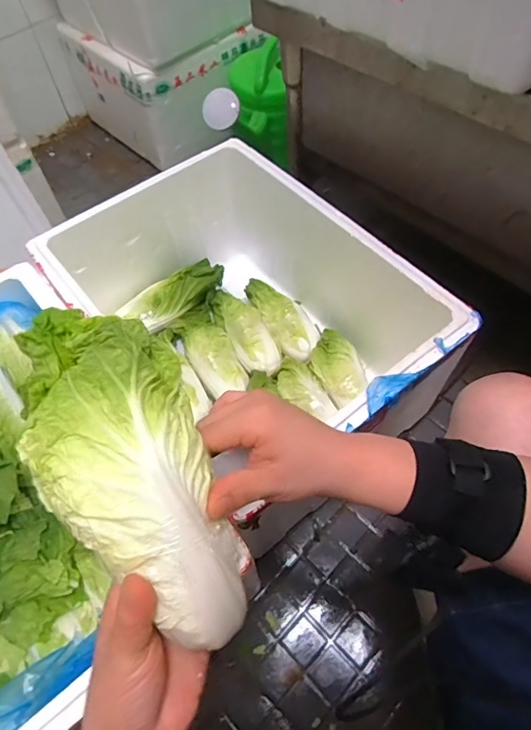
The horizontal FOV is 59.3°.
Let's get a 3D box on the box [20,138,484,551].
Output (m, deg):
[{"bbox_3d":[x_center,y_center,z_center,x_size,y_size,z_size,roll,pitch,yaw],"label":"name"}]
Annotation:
[{"bbox_3d":[-0.052,-0.069,0.848,0.456,0.294,0.637,-38,64,-18],"label":"box"}]

